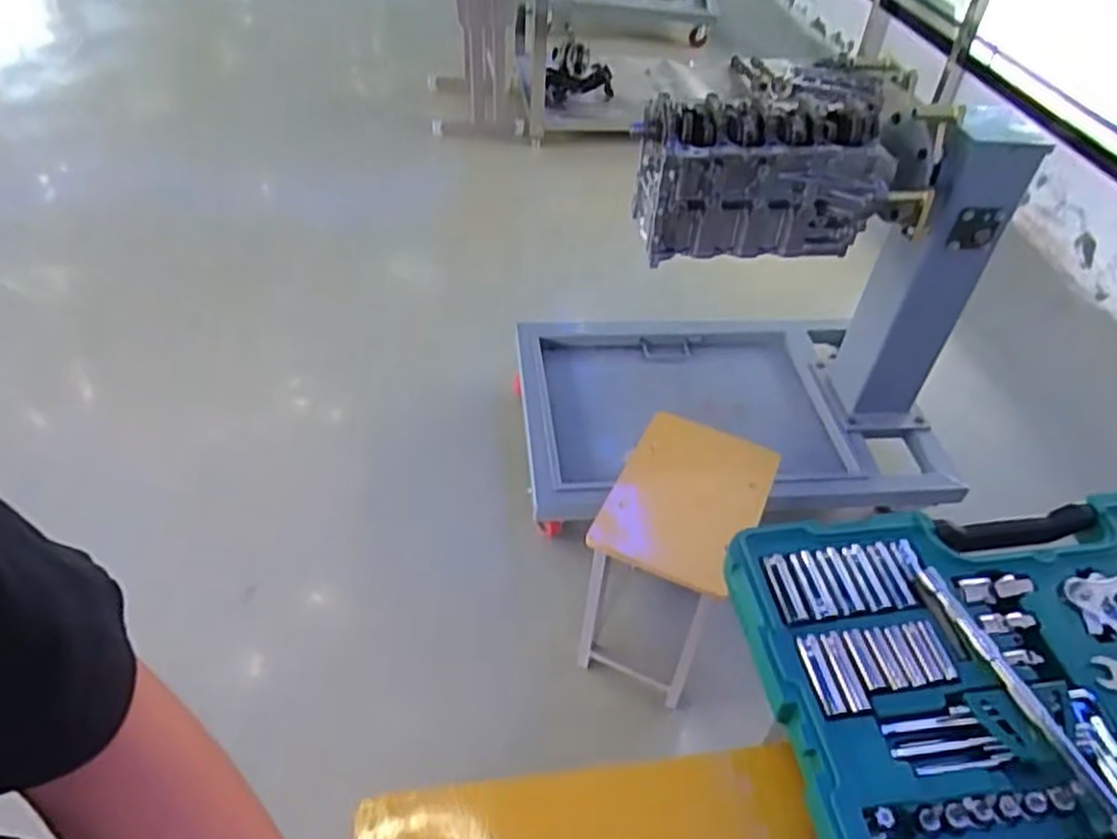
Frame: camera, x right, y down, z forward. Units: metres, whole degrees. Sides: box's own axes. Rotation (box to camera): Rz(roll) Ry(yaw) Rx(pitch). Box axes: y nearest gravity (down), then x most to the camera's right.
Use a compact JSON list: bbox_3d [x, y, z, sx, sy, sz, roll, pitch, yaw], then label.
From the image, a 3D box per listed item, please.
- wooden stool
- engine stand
[{"bbox_3d":[0.196,0.255,1.393,0.251,0.387,0.312,18,45,13],"label":"wooden stool"},{"bbox_3d":[0.398,-0.240,1.626,0.882,0.814,0.590,-1,44,-6],"label":"engine stand"}]

